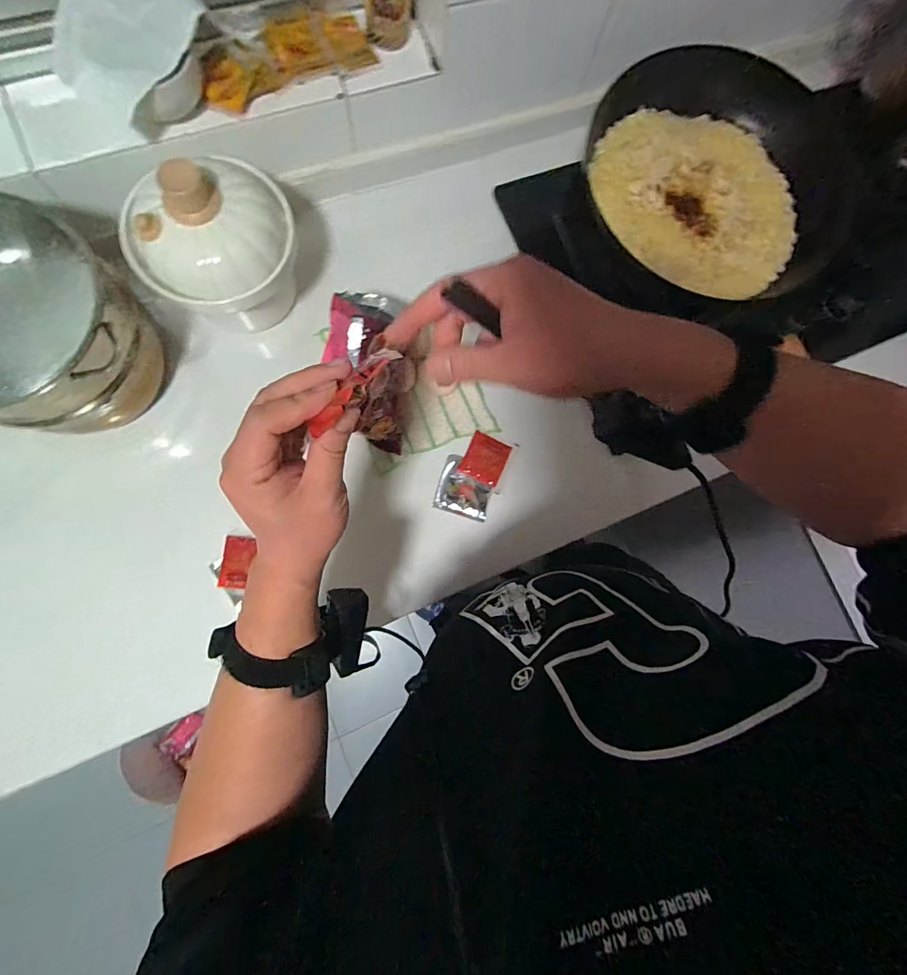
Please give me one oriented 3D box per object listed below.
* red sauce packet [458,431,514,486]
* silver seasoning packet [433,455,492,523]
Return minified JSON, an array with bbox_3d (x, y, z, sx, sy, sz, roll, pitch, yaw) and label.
[{"bbox_3d":[0.044,-0.039,0.583,0.055,0.004,0.062,26,80,-2],"label":"red sauce packet"},{"bbox_3d":[0.016,0.001,0.577,0.072,0.004,0.075,16,81,-4],"label":"silver seasoning packet"}]

